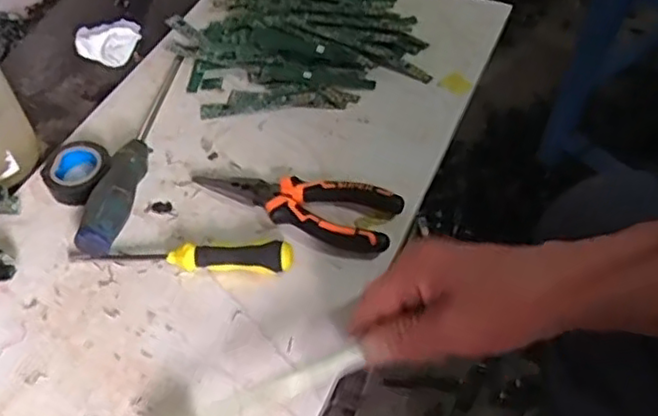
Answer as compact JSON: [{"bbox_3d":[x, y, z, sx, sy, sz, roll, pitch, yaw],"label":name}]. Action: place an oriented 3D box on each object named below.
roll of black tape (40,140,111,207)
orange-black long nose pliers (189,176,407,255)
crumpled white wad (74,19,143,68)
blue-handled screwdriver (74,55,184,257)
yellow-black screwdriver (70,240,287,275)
[{"bbox_3d":[-0.197,-0.026,0.532,0.051,0.026,0.057,-23,51,-16],"label":"roll of black tape"},{"bbox_3d":[-0.026,-0.006,0.510,0.155,0.015,0.053,15,51,16],"label":"orange-black long nose pliers"},{"bbox_3d":[-0.218,-0.170,0.668,0.063,0.019,0.063,-2,48,2],"label":"crumpled white wad"},{"bbox_3d":[-0.157,-0.056,0.554,0.029,0.032,0.233,0,48,4],"label":"blue-handled screwdriver"},{"bbox_3d":[-0.104,0.033,0.472,0.157,0.016,0.018,2,48,6],"label":"yellow-black screwdriver"}]

